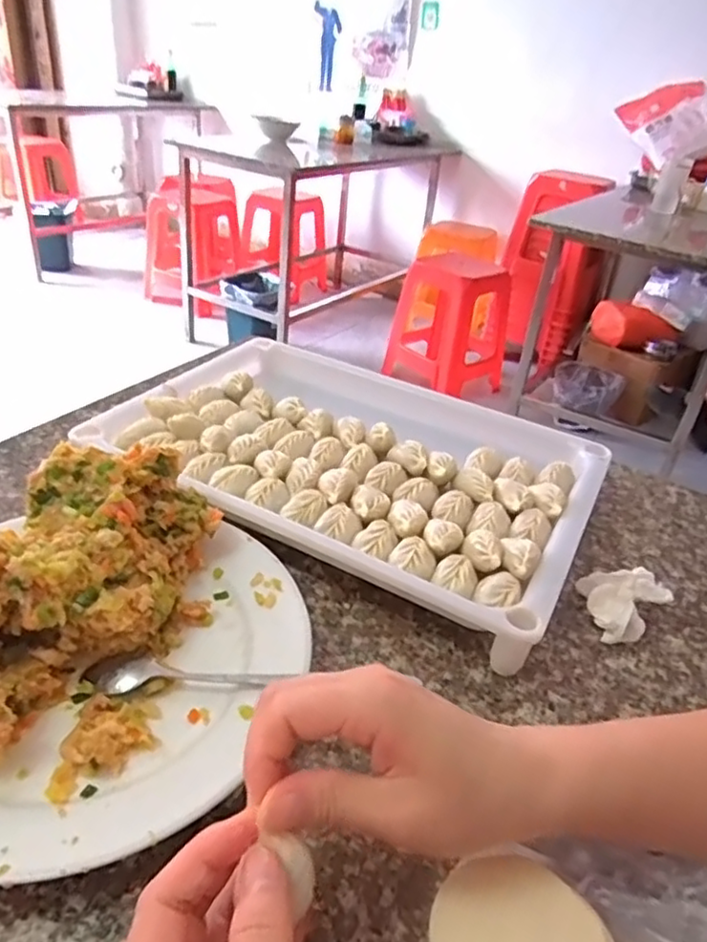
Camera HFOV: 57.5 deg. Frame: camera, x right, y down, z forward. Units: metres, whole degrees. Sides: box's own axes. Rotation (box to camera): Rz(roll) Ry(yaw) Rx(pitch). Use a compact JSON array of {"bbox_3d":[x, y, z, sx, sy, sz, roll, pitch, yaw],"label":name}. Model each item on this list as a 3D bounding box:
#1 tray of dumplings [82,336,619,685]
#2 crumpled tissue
[{"bbox_3d":[-0.004,-0.010,0.541,0.384,0.048,0.258,22,37,22],"label":"tray of dumplings"},{"bbox_3d":[0.190,0.087,0.441,0.050,0.032,0.049,1,34,-8],"label":"crumpled tissue"}]

